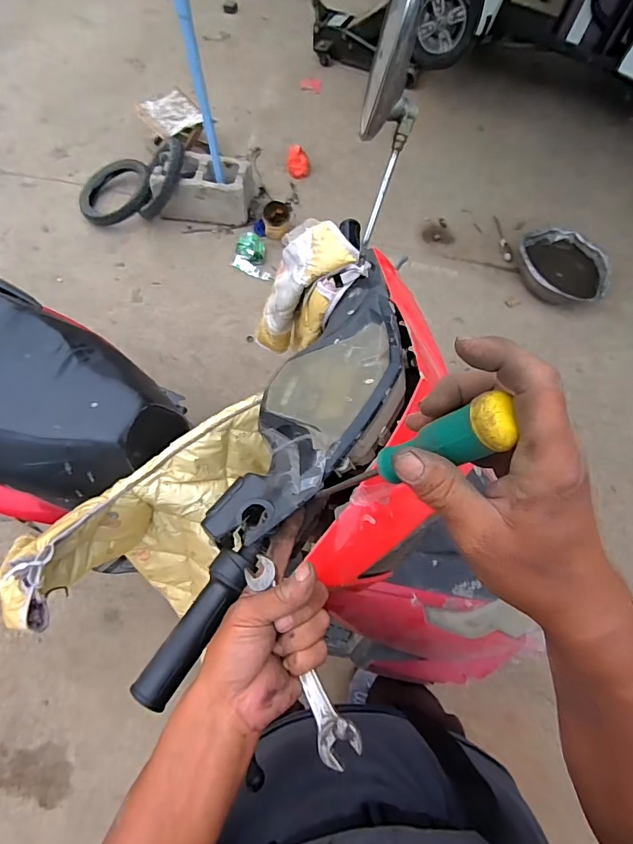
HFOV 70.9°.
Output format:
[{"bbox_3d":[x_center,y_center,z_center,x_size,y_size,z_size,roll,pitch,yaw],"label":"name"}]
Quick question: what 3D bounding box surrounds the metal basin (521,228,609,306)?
[{"bbox_3d":[0.805,-0.507,1.467,0.205,0.104,0.310,-40,73,-17],"label":"metal basin"}]

